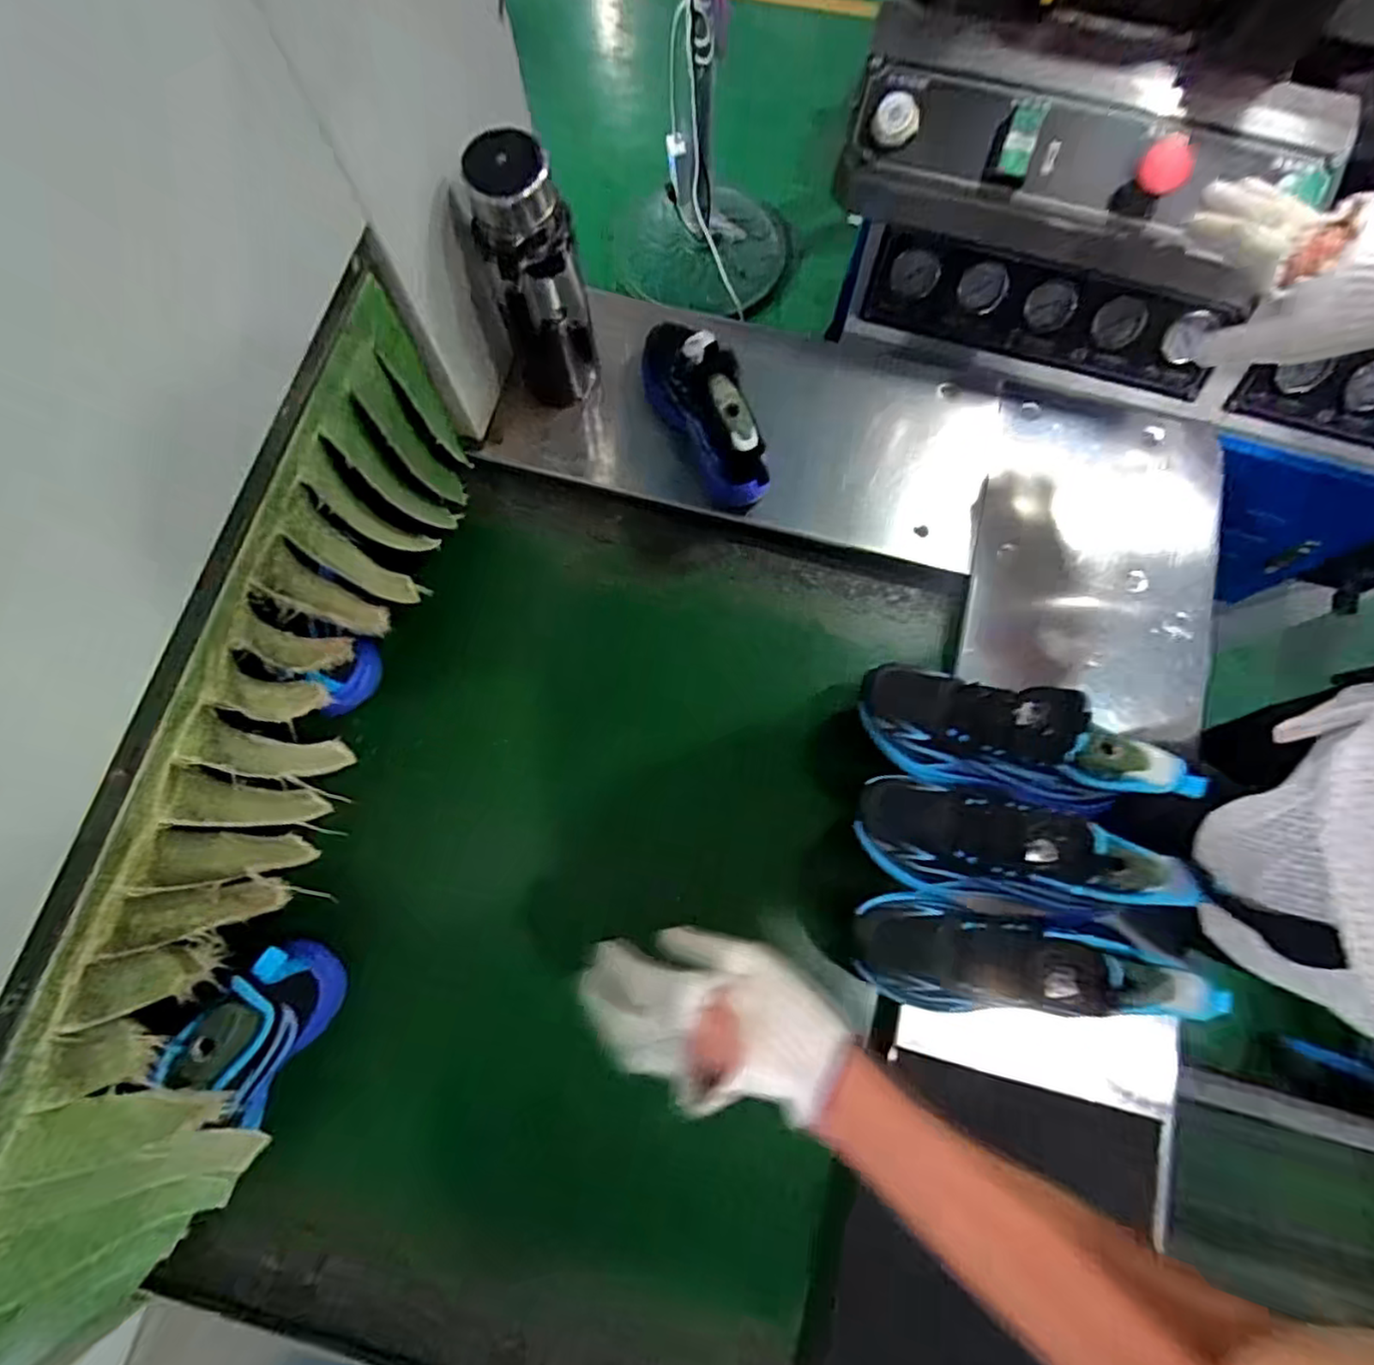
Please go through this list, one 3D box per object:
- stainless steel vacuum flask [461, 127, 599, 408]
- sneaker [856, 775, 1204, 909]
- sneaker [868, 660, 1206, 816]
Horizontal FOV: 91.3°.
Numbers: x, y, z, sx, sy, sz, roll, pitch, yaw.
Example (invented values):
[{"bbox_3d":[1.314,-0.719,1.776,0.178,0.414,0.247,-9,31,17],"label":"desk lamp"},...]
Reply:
[{"bbox_3d":[-0.137,-0.360,0.626,0.079,0.238,0.074,0,75,0],"label":"stainless steel vacuum flask"},{"bbox_3d":[0.261,0.134,0.537,0.243,0.095,0.090,8,74,25],"label":"sneaker"},{"bbox_3d":[0.278,0.044,0.563,0.249,0.138,0.095,21,77,6],"label":"sneaker"}]

